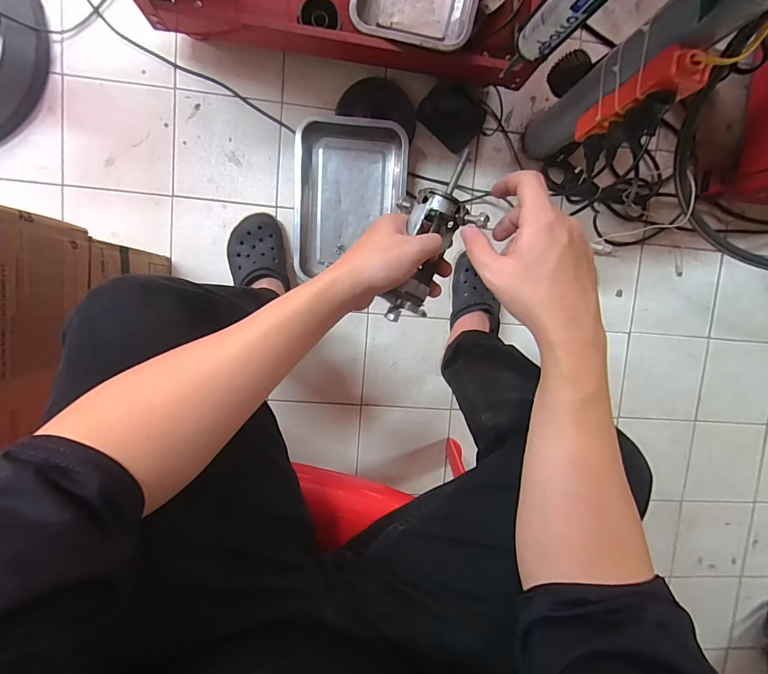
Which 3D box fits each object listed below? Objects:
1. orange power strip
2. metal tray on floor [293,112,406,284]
[{"bbox_3d":[0.349,-0.328,0.542,0.065,0.191,0.045,12,94,-7],"label":"orange power strip"},{"bbox_3d":[-0.067,-0.283,0.771,0.211,0.060,0.270,2,96,-6],"label":"metal tray on floor"}]

